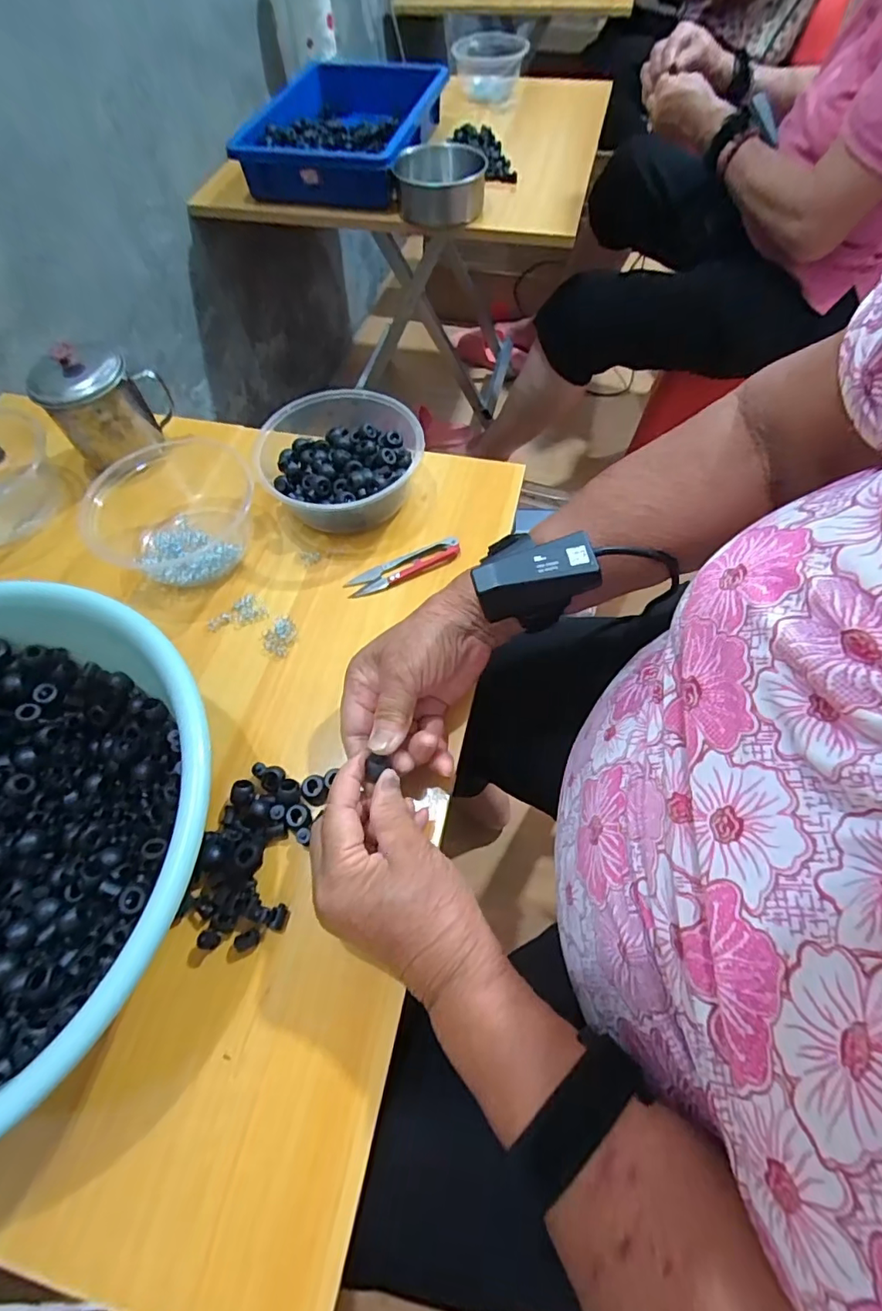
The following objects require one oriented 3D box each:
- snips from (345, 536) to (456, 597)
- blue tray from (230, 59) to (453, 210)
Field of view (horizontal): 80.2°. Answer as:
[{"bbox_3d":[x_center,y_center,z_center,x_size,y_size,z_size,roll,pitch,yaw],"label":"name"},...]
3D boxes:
[{"bbox_3d":[-0.032,-0.076,0.446,0.100,0.015,0.023,-21,61,-10],"label":"snips"},{"bbox_3d":[-0.150,-0.812,0.809,0.260,0.078,0.348,9,60,7],"label":"blue tray"}]

